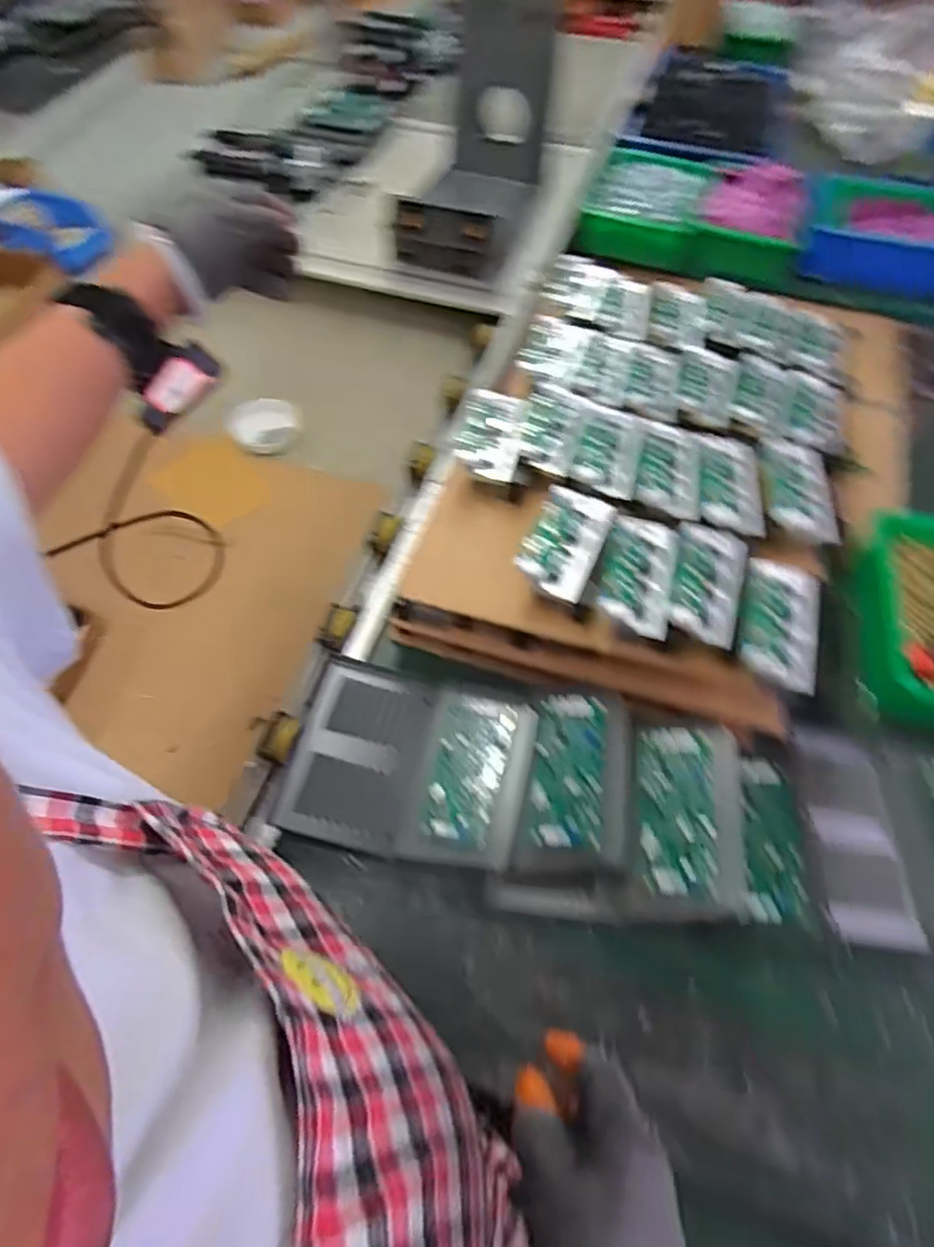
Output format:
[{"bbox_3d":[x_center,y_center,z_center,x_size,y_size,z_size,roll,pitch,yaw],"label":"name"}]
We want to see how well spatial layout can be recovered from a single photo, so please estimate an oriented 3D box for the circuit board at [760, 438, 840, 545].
[{"bbox_3d":[0.343,-0.140,0.684,0.074,0.029,0.132,12,59,5],"label":"circuit board"}]

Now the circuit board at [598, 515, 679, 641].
[{"bbox_3d":[0.159,-0.048,0.612,0.061,0.008,0.122,13,60,6],"label":"circuit board"}]

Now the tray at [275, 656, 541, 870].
[{"bbox_3d":[-0.055,0.132,0.639,0.217,0.037,0.180,11,59,5],"label":"tray"}]

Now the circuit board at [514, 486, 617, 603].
[{"bbox_3d":[0.095,-0.081,0.635,0.067,0.020,0.122,22,61,11],"label":"circuit board"}]

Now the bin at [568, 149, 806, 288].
[{"bbox_3d":[0.392,-0.729,1.167,0.370,0.098,0.284,10,59,4],"label":"bin"}]

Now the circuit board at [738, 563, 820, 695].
[{"bbox_3d":[0.280,-0.005,0.587,0.068,0.016,0.127,15,60,8],"label":"circuit board"}]

